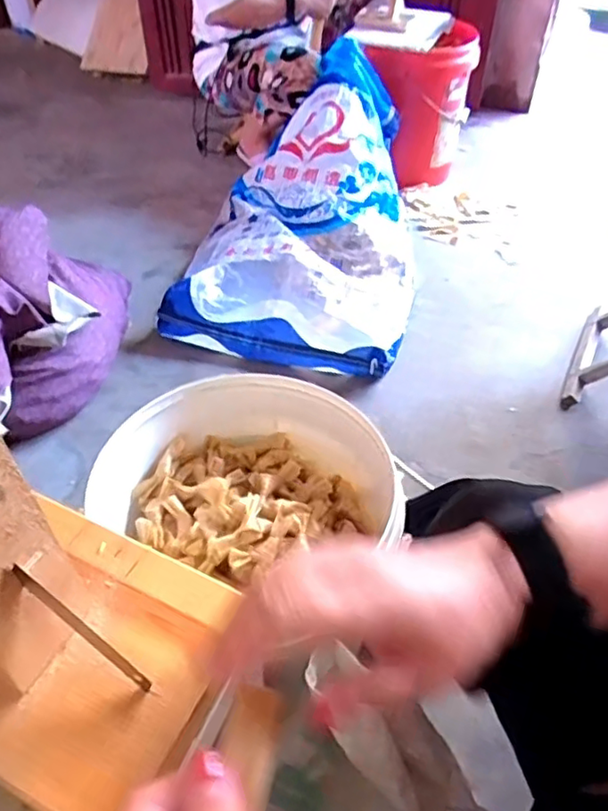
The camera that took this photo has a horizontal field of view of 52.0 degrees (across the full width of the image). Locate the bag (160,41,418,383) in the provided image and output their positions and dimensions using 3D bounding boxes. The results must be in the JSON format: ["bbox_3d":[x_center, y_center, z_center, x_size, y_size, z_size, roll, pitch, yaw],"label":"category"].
[{"bbox_3d":[0.012,-0.438,1.350,0.476,0.316,0.741,7,46,7],"label":"bag"}]

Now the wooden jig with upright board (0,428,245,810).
[{"bbox_3d":[-0.144,0.065,0.293,0.199,0.199,0.135,20,48,19],"label":"wooden jig with upright board"}]

